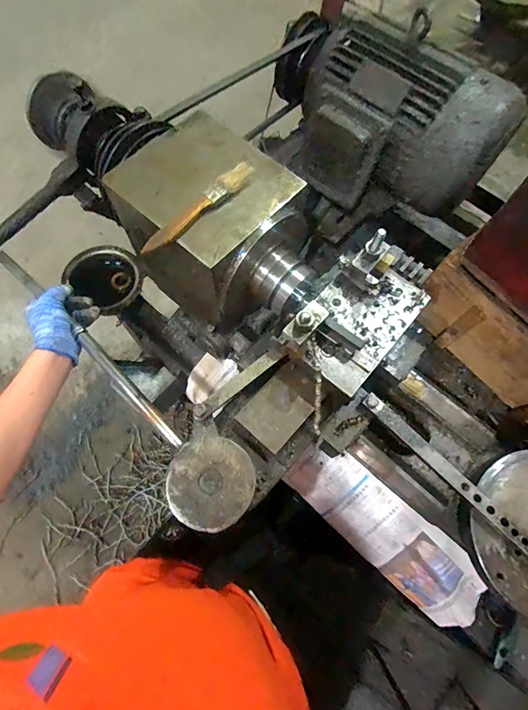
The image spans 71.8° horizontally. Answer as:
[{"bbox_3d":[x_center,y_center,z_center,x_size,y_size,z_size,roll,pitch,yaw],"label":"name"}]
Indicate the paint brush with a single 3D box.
[{"bbox_3d":[-0.066,-0.155,0.381,0.021,0.015,0.146,39,72,13],"label":"paint brush"}]

